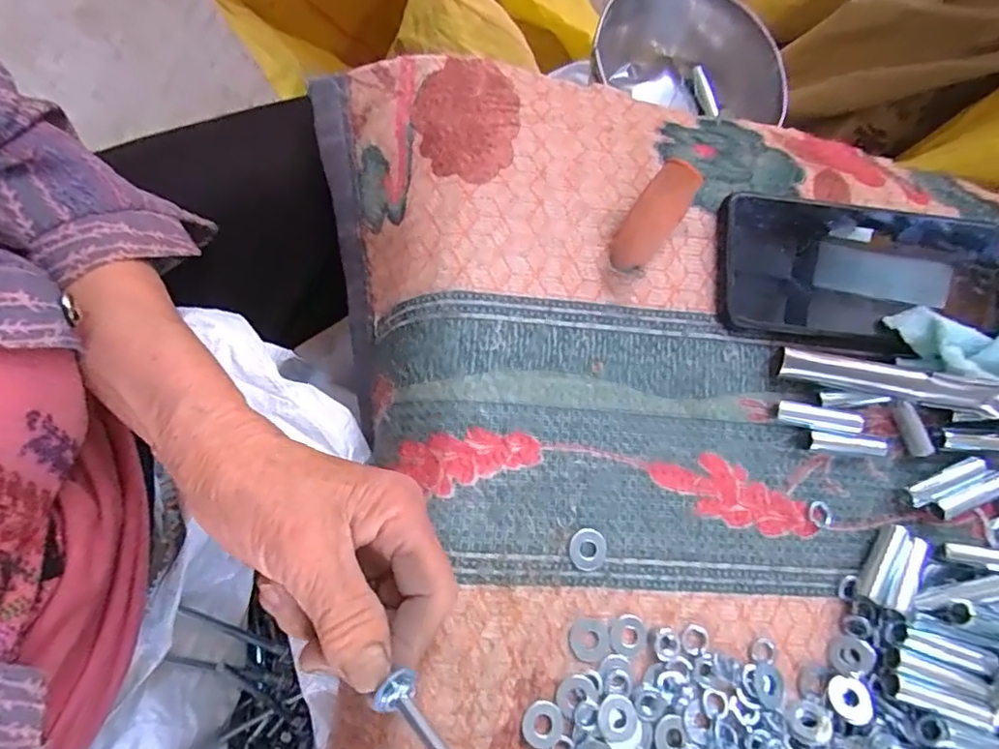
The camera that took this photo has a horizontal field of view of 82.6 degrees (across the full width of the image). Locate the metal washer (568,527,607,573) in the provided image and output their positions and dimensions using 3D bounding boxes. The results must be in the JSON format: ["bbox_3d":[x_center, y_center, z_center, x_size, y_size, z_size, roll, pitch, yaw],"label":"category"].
[{"bbox_3d":[0.043,0.084,0.271,0.018,0.004,0.019,1,76,-6],"label":"metal washer"}]

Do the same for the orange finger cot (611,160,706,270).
[{"bbox_3d":[0.080,-0.081,0.299,0.023,0.023,0.062,36,76,3],"label":"orange finger cot"}]

